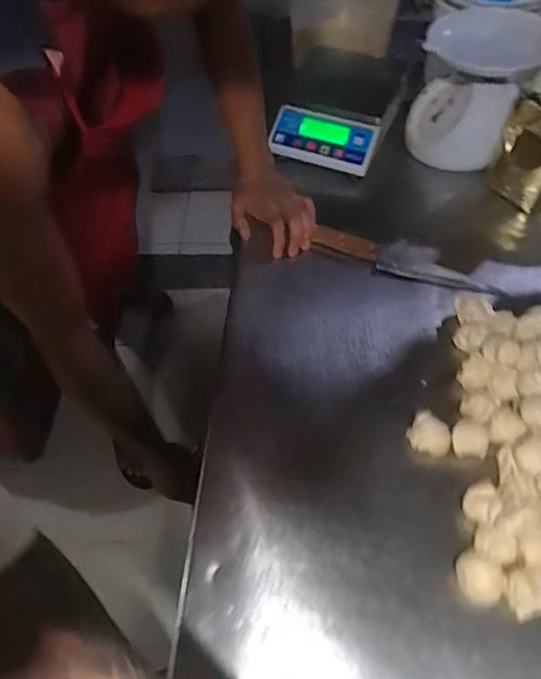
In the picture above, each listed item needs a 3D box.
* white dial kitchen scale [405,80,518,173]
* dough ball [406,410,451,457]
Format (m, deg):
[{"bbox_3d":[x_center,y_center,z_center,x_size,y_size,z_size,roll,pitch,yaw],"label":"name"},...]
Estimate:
[{"bbox_3d":[0.299,-0.350,0.893,0.154,0.122,0.101,12,57,12],"label":"white dial kitchen scale"},{"bbox_3d":[0.186,0.113,0.646,0.047,0.026,0.044,0,54,1],"label":"dough ball"}]

